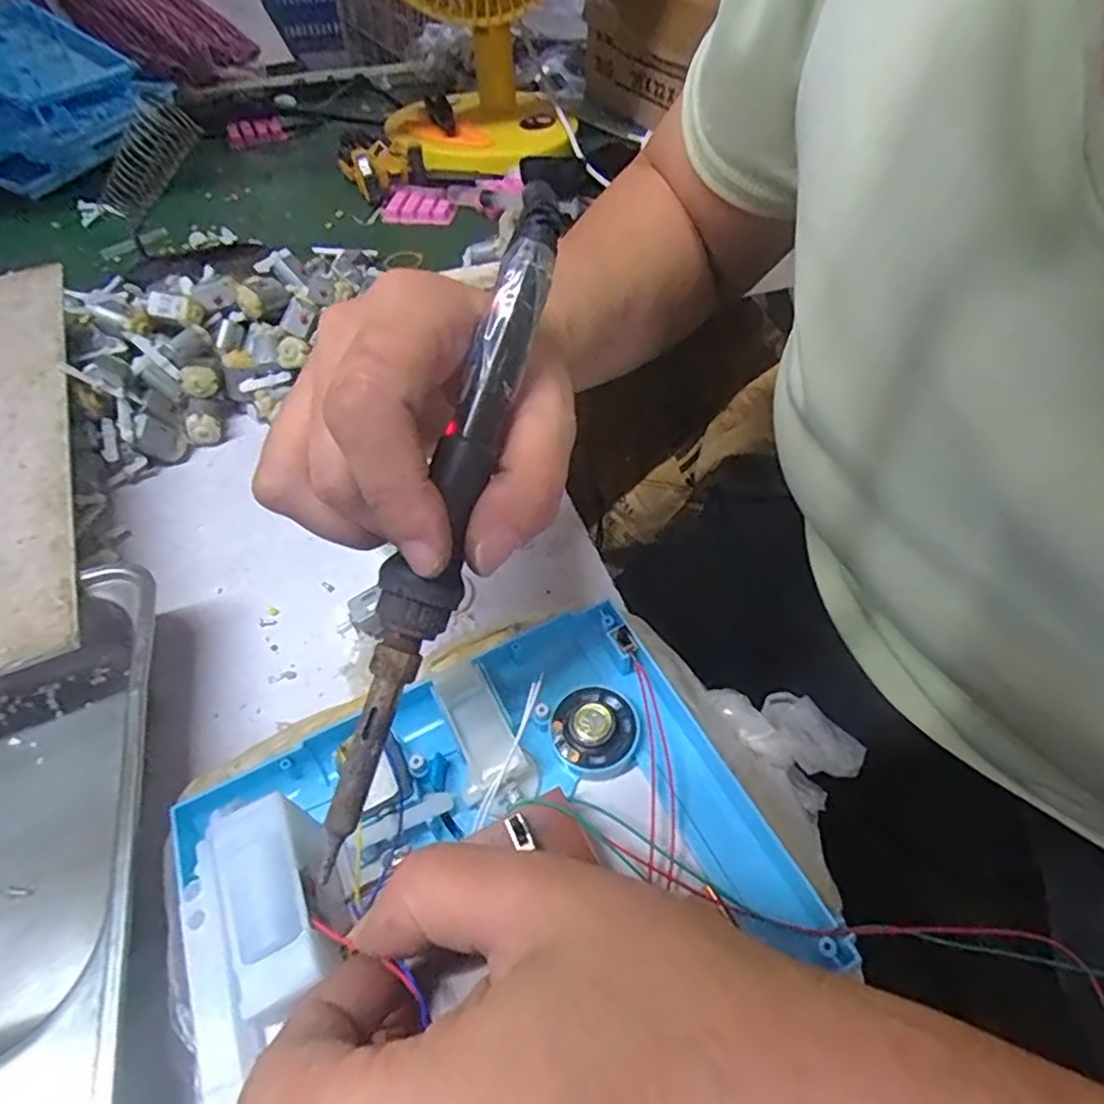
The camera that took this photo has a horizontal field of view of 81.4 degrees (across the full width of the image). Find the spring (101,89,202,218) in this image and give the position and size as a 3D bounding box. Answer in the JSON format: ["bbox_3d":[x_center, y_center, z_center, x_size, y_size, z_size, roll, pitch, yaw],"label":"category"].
[{"bbox_3d":[-0.270,-0.253,0.422,0.101,0.028,0.032,-25,38,36],"label":"spring"}]

